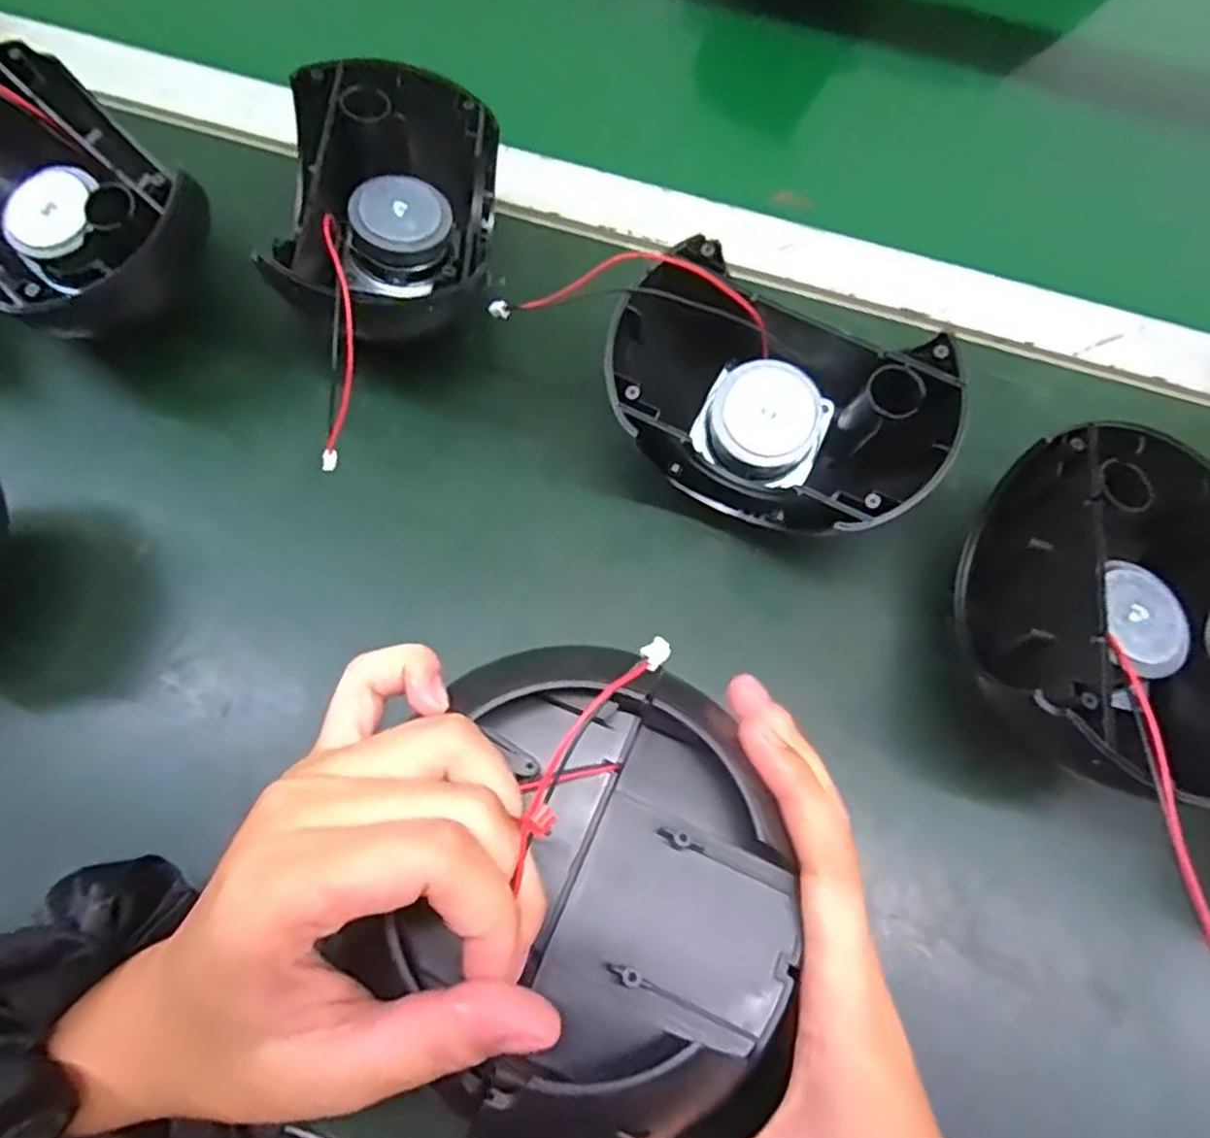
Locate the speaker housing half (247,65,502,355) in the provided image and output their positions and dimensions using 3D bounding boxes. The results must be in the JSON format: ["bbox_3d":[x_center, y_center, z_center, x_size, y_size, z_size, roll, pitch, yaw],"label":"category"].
[{"bbox_3d":[-0.098,-0.161,0.342,0.097,0.074,0.115,14,68,3],"label":"speaker housing half"}]

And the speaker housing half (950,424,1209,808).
[{"bbox_3d":[0.187,0.015,0.277,0.097,0.079,0.144,16,68,3],"label":"speaker housing half"}]

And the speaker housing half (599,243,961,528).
[{"bbox_3d":[0.066,-0.061,0.305,0.137,0.078,0.091,27,69,8],"label":"speaker housing half"}]

